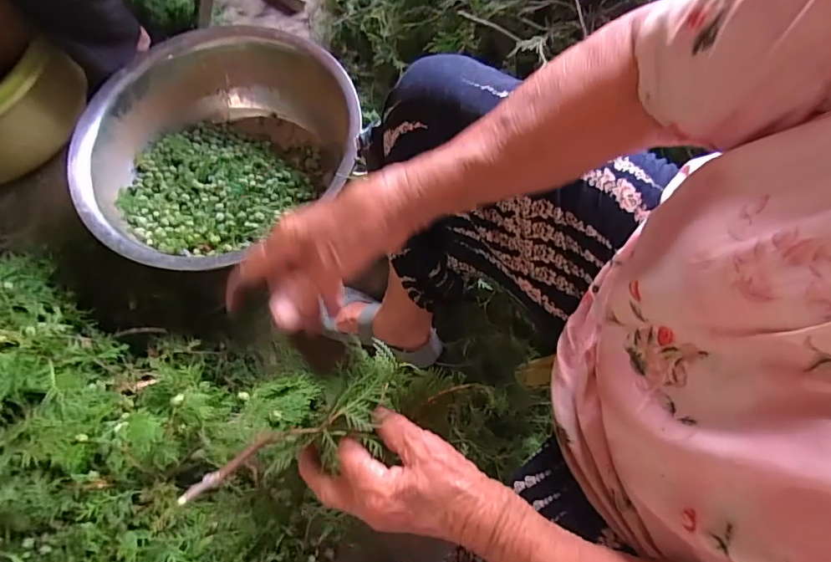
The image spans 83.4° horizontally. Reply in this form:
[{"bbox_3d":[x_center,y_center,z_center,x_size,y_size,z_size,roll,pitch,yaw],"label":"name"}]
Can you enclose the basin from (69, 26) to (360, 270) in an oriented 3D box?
[{"bbox_3d":[-0.317,-0.206,0.793,0.421,0.144,0.444,0,68,1],"label":"basin"}]

